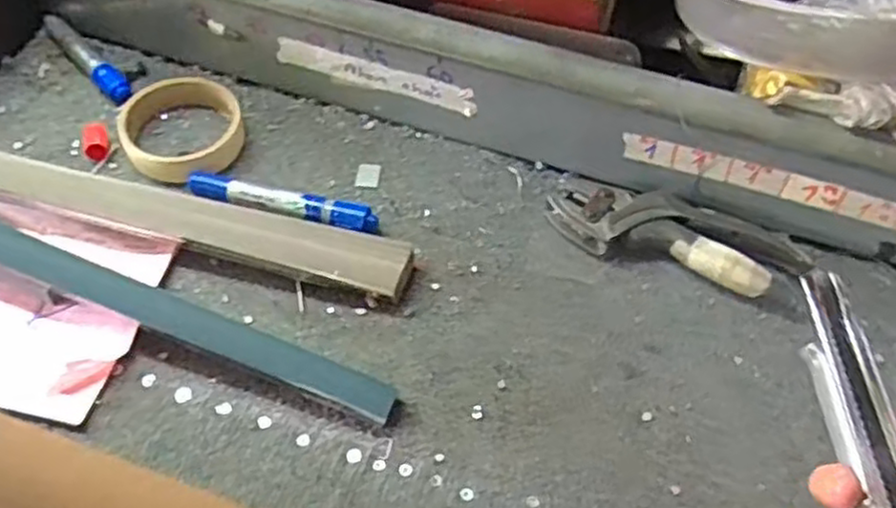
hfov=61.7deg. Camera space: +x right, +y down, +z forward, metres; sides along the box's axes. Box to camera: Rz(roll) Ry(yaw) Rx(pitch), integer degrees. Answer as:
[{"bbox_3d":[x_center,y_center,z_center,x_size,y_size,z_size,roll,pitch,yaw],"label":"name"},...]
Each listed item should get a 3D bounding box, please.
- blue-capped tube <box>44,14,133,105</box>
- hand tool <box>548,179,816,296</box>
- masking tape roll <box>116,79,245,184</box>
[{"bbox_3d":[-0.284,-0.156,0.593,0.022,0.015,0.119,-36,63,-27],"label":"blue-capped tube"},{"bbox_3d":[0.158,-0.015,0.520,0.180,0.028,0.066,18,55,10],"label":"hand tool"},{"bbox_3d":[-0.194,-0.092,0.546,0.084,0.024,0.075,-4,54,-7],"label":"masking tape roll"}]

